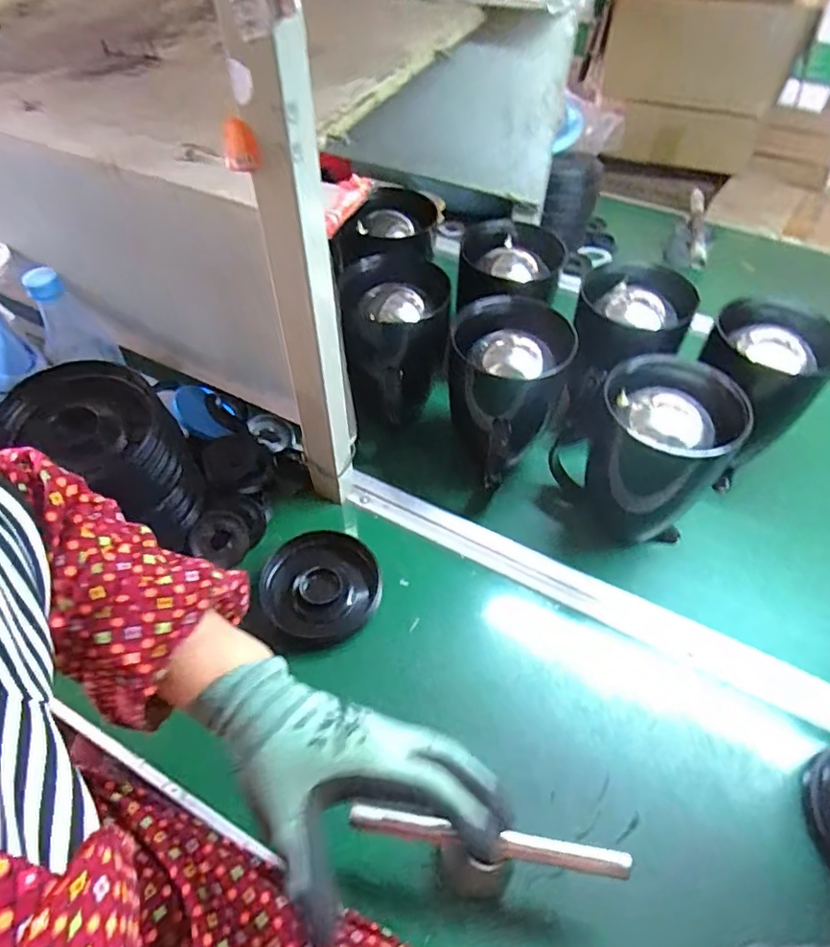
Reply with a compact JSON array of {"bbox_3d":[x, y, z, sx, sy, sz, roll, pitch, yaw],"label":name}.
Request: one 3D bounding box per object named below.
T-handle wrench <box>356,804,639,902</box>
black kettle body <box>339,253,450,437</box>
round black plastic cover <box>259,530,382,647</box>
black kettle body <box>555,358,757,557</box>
[{"bbox_3d":[0.051,0.286,0.430,0.198,0.072,0.046,5,51,3],"label":"T-handle wrench"},{"bbox_3d":[-0.024,-0.158,0.691,0.123,0.151,0.135,-11,52,-11],"label":"black kettle body"},{"bbox_3d":[-0.099,0.114,0.595,0.119,0.021,0.117,1,51,-1],"label":"round black plastic cover"},{"bbox_3d":[0.235,-0.029,0.617,0.156,0.182,0.156,19,53,14],"label":"black kettle body"}]

